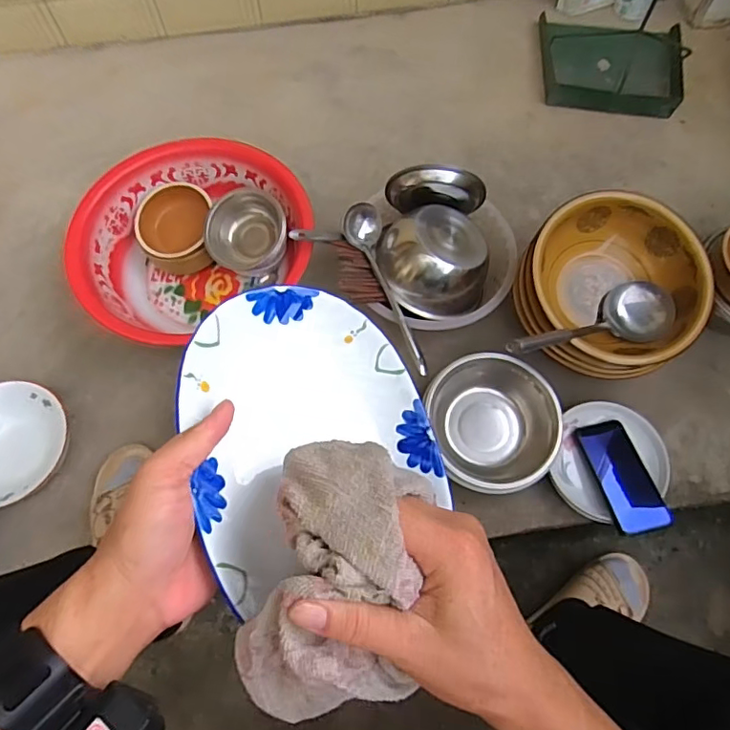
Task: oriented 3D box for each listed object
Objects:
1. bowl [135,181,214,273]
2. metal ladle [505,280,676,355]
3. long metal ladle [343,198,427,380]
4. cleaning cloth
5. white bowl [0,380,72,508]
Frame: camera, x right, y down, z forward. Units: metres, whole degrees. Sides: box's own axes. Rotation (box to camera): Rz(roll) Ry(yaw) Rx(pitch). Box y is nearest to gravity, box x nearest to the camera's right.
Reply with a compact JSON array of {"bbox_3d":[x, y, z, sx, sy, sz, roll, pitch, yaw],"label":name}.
[{"bbox_3d":[-0.313,-0.222,0.897,0.130,0.069,0.149,-17,68,-6],"label":"bowl"},{"bbox_3d":[0.329,-0.056,0.755,0.235,0.065,0.097,-17,67,-24],"label":"metal ladle"},{"bbox_3d":[0.026,-0.113,0.788,0.062,0.062,0.263,-13,68,-5],"label":"long metal ladle"},{"bbox_3d":[-0.015,0.117,0.296,0.091,0.078,0.151,10,68,5],"label":"cleaning cloth"},{"bbox_3d":[-0.511,0.118,0.775,0.172,0.058,0.173,0,68,0],"label":"white bowl"}]

